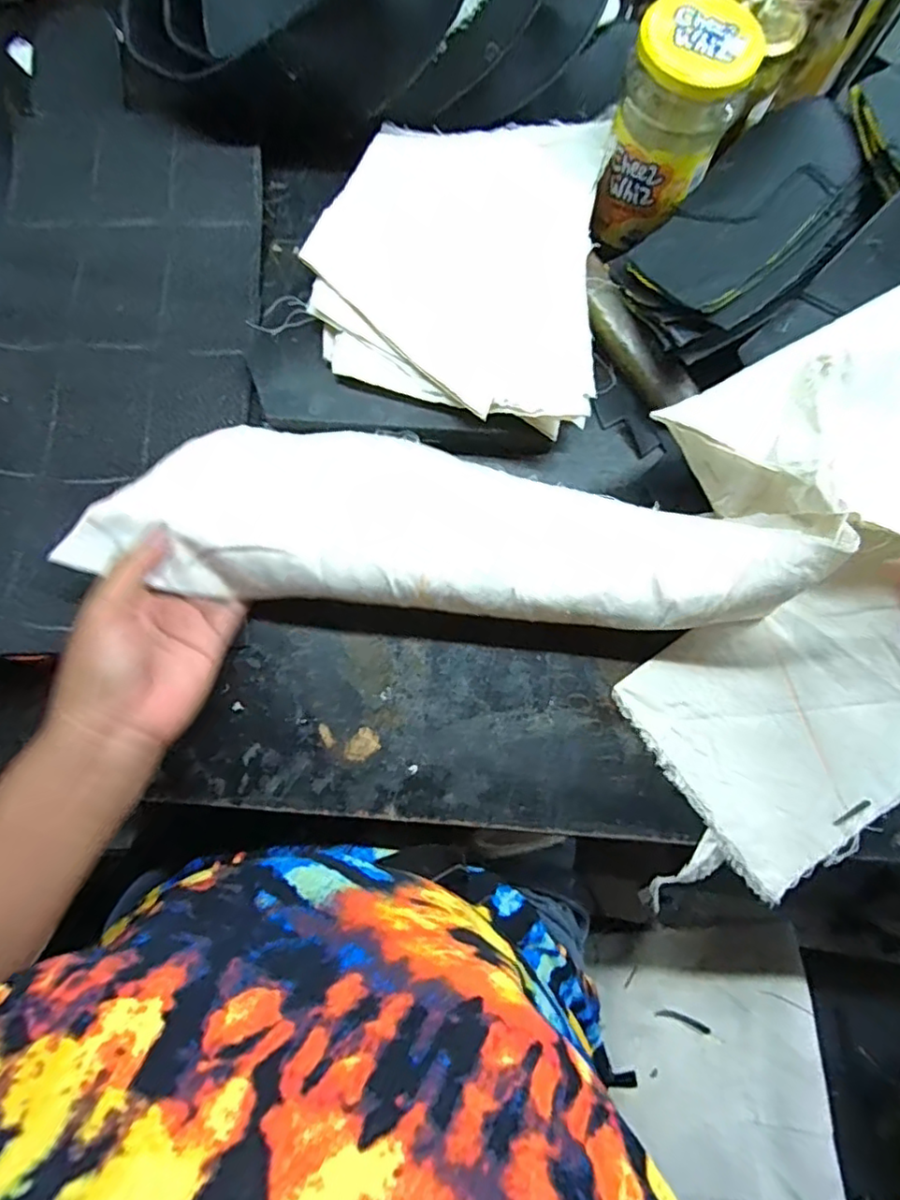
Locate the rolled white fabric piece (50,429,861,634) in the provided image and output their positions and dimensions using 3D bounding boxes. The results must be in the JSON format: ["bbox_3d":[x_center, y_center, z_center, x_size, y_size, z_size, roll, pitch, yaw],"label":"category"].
[{"bbox_3d":[0.009,-0.046,0.365,0.410,0.050,0.113,7,80,3],"label":"rolled white fabric piece"}]

